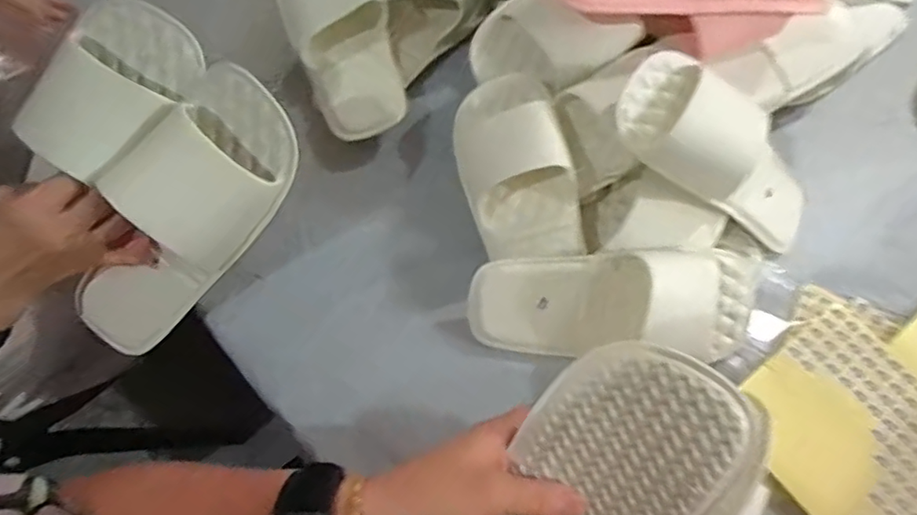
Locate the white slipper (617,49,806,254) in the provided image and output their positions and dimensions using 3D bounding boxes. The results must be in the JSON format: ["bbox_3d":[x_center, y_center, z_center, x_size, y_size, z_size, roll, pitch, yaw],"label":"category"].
[{"bbox_3d":[0.236,-0.087,0.488,0.225,0.072,0.094,31,65,-24],"label":"white slipper"}]

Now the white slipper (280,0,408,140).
[{"bbox_3d":[-0.123,-0.235,0.609,0.100,0.052,0.237,-17,81,-7],"label":"white slipper"}]

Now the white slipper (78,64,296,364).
[{"bbox_3d":[-0.232,-0.024,0.468,0.101,0.070,0.265,42,106,17],"label":"white slipper"}]

